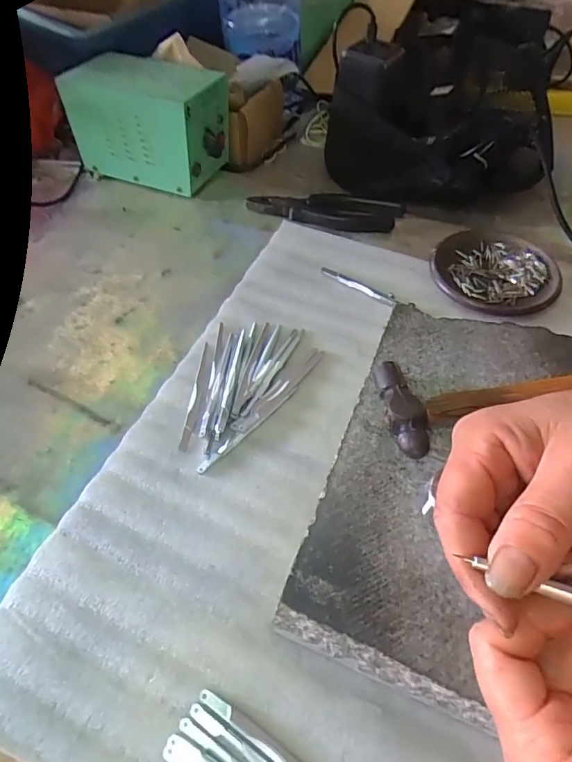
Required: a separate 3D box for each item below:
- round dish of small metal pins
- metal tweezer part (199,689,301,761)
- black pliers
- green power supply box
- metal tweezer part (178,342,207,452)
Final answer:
[{"bbox_3d":[0.193,-0.105,0.435,0.108,0.013,0.118,-1,54,2],"label":"round dish of small metal pins"},{"bbox_3d":[-0.001,0.198,0.243,0.106,0.007,0.008,27,60,20],"label":"metal tweezer part"},{"bbox_3d":[0.041,-0.186,0.496,0.160,0.012,0.054,12,55,11],"label":"black pliers"},{"bbox_3d":[-0.153,-0.294,0.532,0.160,0.106,0.090,21,58,17],"label":"green power supply box"},{"bbox_3d":[-0.074,0.010,0.375,0.007,0.004,0.102,1,54,4],"label":"metal tweezer part"}]

